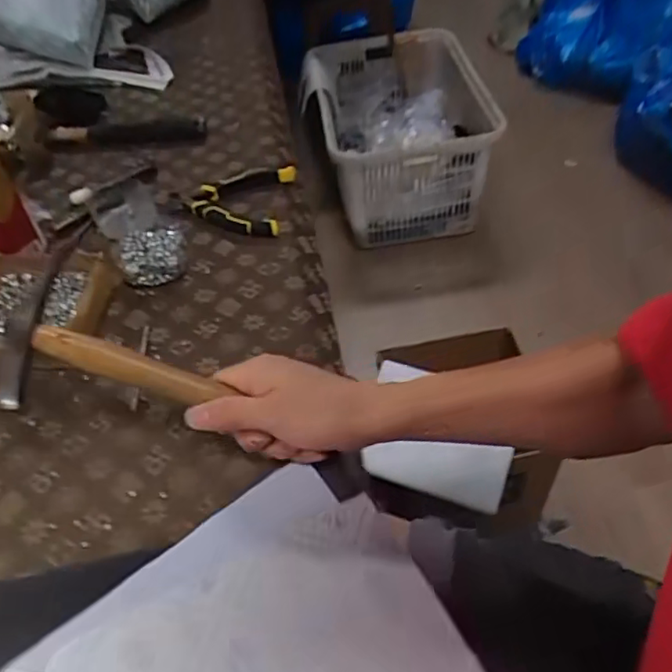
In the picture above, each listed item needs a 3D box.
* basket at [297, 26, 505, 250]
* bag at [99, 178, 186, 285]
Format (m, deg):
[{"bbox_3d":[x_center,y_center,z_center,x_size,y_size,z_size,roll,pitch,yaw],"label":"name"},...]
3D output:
[{"bbox_3d":[0.194,-0.623,1.857,0.518,0.352,0.643,-10,49,-2],"label":"basket"},{"bbox_3d":[-0.219,-0.120,0.684,0.070,0.024,0.164,-25,51,-16],"label":"bag"}]

